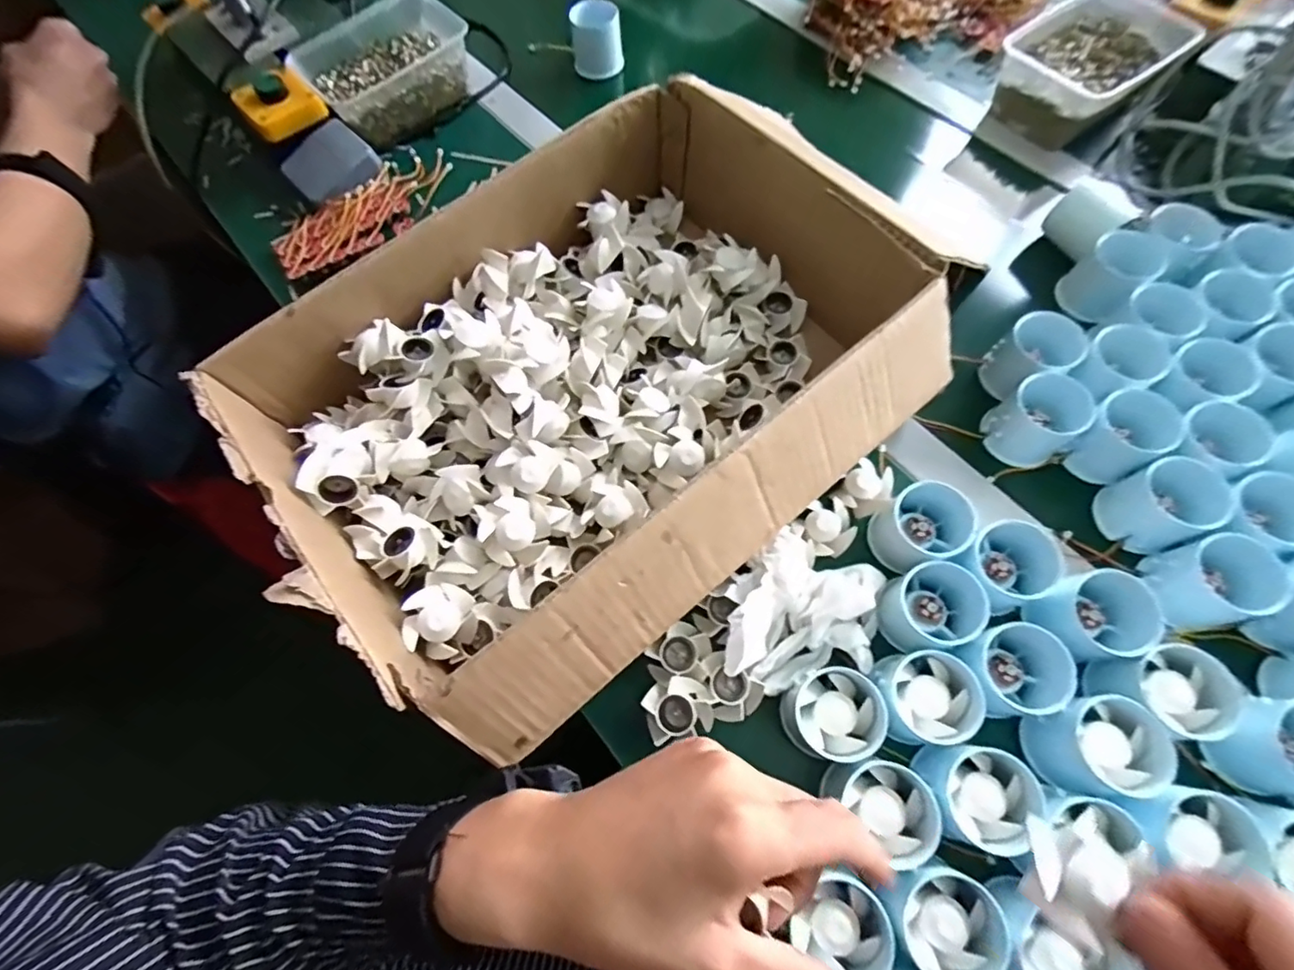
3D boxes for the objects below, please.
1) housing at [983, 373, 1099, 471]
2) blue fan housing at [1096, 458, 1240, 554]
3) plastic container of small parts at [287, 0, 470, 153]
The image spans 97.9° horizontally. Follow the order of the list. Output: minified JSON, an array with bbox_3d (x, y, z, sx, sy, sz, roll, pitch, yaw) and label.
[{"bbox_3d":[0.293,-0.048,0.423,0.055,0.045,0.052,-1,67,3],"label":"housing"},{"bbox_3d":[0.357,0.015,0.392,0.056,0.046,0.053,-19,67,-5],"label":"blue fan housing"},{"bbox_3d":[-0.271,-0.447,0.605,0.172,0.055,0.122,-38,70,-12],"label":"plastic container of small parts"}]

